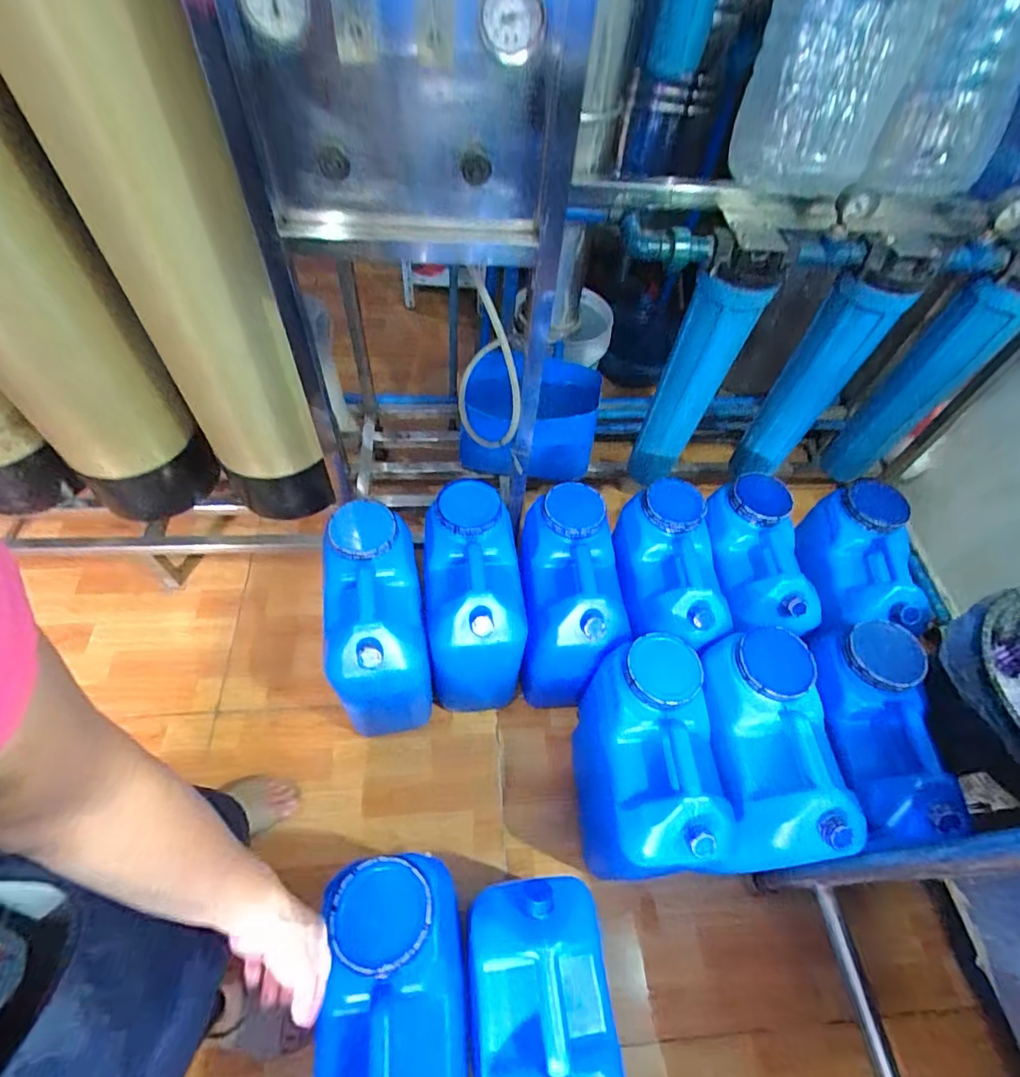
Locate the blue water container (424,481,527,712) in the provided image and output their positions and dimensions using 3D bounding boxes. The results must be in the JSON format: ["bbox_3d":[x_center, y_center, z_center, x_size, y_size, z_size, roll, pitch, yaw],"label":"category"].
[{"bbox_3d":[-0.076,0.132,1.098,0.168,0.373,0.301,-5,56,-7],"label":"blue water container"}]

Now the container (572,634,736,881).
[{"bbox_3d":[0.224,0.407,0.976,0.173,0.397,0.327,1,56,-3],"label":"container"}]

